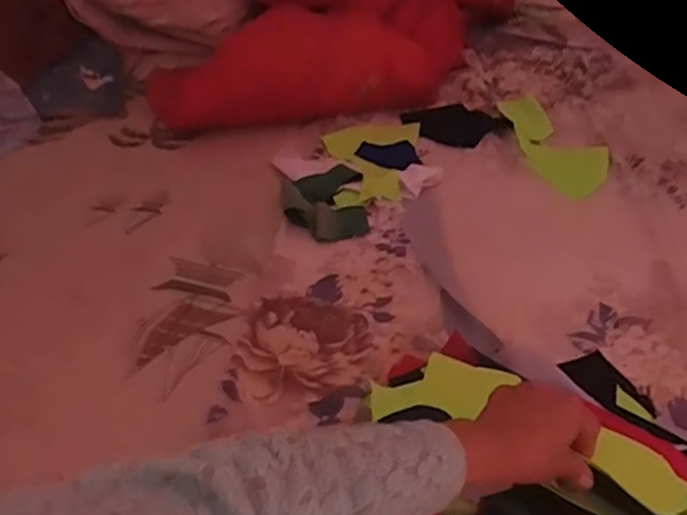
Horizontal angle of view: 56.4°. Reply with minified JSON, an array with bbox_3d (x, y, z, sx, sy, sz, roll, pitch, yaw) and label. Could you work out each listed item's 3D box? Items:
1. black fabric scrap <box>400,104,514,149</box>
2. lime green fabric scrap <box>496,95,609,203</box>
[{"bbox_3d":[0.198,-0.236,1.118,0.144,0.007,0.135,-22,46,-21],"label":"black fabric scrap"},{"bbox_3d":[0.351,-0.193,1.072,0.119,0.030,0.255,-15,44,-14],"label":"lime green fabric scrap"}]

